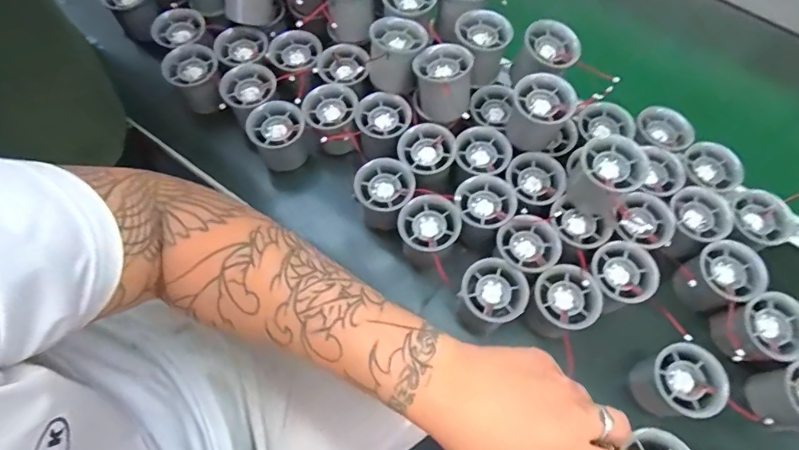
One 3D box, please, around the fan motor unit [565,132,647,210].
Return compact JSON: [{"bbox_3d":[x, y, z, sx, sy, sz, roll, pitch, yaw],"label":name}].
[{"bbox_3d":[0.187,-0.045,0.426,0.057,0.056,0.054,40,70,14],"label":"fan motor unit"}]

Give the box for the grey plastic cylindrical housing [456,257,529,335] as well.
[{"bbox_3d":[0.082,0.069,0.431,0.056,0.065,0.055,1,66,-2],"label":"grey plastic cylindrical housing"}]

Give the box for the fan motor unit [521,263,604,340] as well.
[{"bbox_3d":[0.144,0.071,0.419,0.057,0.047,0.055,1,66,-2],"label":"fan motor unit"}]

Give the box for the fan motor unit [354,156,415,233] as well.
[{"bbox_3d":[-0.016,-0.030,0.470,0.057,0.055,0.057,8,66,1],"label":"fan motor unit"}]

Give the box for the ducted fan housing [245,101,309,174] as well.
[{"bbox_3d":[-0.129,-0.094,0.496,0.055,0.055,0.052,1,66,-2],"label":"ducted fan housing"}]

